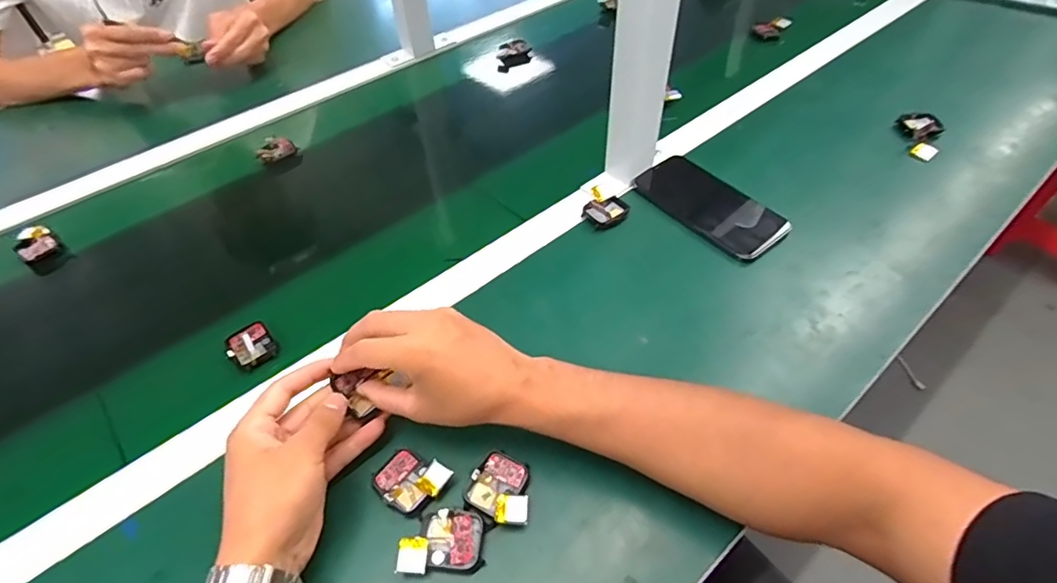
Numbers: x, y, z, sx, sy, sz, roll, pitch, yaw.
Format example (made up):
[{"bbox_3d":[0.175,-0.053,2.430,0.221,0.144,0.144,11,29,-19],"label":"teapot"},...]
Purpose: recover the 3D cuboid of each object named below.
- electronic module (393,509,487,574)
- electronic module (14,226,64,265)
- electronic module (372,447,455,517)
[{"bbox_3d":[-0.059,0.171,0.368,0.054,0.018,0.040,-5,50,-2],"label":"electronic module"},{"bbox_3d":[-0.530,-0.047,0.583,0.034,0.034,0.037,27,56,23],"label":"electronic module"},{"bbox_3d":[-0.087,0.137,0.392,0.051,0.011,0.042,24,55,21],"label":"electronic module"}]

